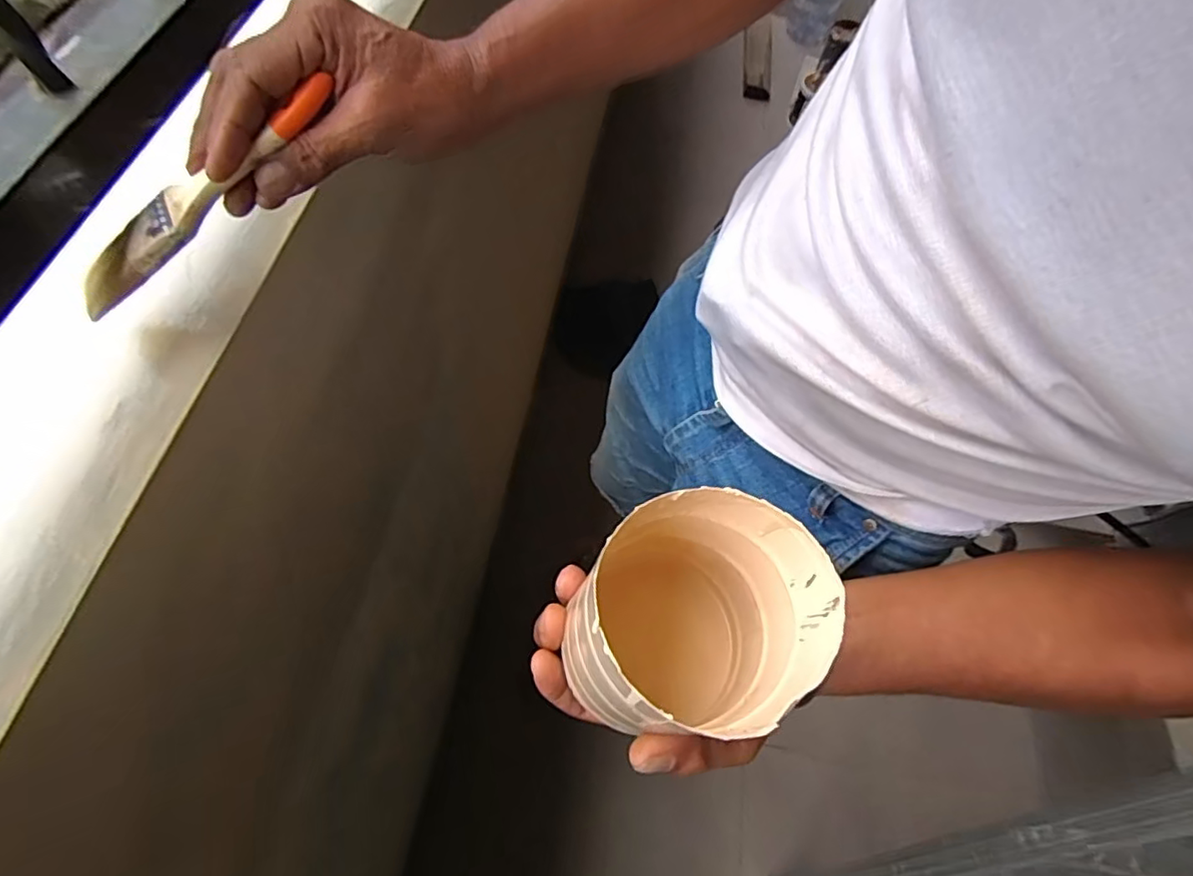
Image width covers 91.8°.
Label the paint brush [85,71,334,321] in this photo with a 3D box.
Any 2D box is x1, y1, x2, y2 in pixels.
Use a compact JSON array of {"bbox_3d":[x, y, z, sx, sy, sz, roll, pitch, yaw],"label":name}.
[{"bbox_3d":[-0.203,-0.124,0.295,0.170,0.011,0.036,-33,65,10],"label":"paint brush"}]

